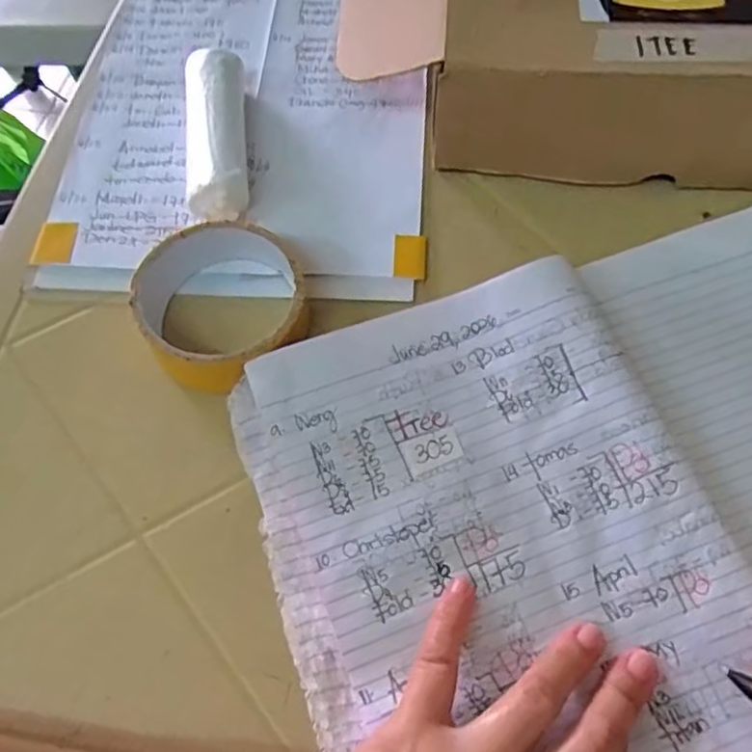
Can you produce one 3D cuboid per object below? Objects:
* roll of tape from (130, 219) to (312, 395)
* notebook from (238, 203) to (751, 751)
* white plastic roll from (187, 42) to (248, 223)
[{"bbox_3d":[-0.079,-0.039,0.342,0.082,0.032,0.095,-35,68,-12],"label":"roll of tape"},{"bbox_3d":[0.139,0.044,0.298,0.367,0.029,0.238,-19,66,-6],"label":"notebook"},{"bbox_3d":[-0.093,-0.143,0.392,0.033,0.030,0.119,-7,65,0],"label":"white plastic roll"}]

